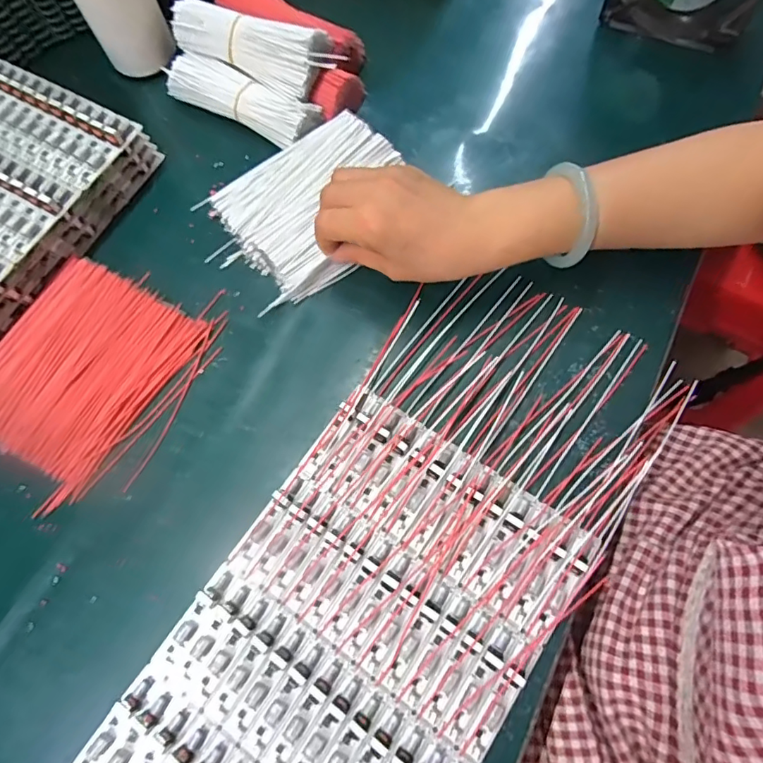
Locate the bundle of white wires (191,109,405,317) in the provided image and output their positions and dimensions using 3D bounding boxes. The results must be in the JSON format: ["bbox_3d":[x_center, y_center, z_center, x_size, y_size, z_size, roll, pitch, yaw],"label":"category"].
[{"bbox_3d":[-0.053,-0.142,0.415,0.158,0.024,0.122,-33,77,-10],"label":"bundle of white wires"}]

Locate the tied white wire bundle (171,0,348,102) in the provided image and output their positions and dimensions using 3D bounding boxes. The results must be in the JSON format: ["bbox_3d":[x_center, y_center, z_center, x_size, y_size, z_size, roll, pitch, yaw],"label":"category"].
[{"bbox_3d":[-0.113,-0.291,0.438,0.163,0.033,0.048,24,72,11],"label":"tied white wire bundle"}]

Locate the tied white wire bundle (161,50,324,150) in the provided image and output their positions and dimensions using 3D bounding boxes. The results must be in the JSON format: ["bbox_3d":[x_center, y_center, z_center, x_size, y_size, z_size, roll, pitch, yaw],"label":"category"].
[{"bbox_3d":[-0.124,-0.254,0.451,0.150,0.033,0.042,29,73,12],"label":"tied white wire bundle"}]

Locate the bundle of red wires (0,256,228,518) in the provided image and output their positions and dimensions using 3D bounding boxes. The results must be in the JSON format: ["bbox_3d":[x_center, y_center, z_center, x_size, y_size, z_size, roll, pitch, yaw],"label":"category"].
[{"bbox_3d":[-0.222,-0.009,0.376,0.151,0.017,0.165,25,72,11],"label":"bundle of red wires"}]

